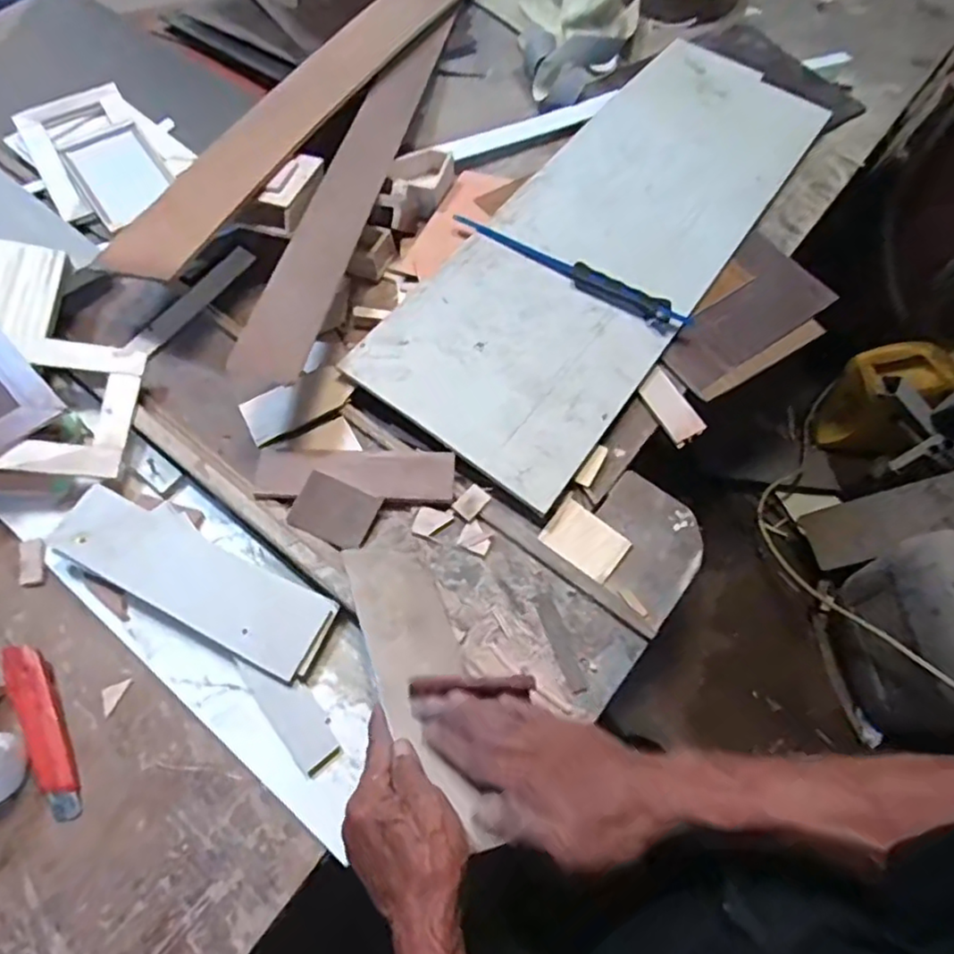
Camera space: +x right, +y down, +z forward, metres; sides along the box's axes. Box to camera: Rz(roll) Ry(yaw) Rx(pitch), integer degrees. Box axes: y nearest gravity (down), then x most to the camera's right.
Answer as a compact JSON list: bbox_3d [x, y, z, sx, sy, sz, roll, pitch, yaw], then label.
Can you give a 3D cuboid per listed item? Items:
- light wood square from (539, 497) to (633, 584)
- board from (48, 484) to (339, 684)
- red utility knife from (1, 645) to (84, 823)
[{"bbox_3d":[0.104,0.060,0.616,0.075,0.006,0.056,37,69,18],"label":"light wood square"},{"bbox_3d":[-0.253,0.088,0.570,0.256,0.009,0.074,26,62,9],"label":"board"},{"bbox_3d":[-0.357,0.207,0.529,0.029,0.017,0.149,-26,65,-12],"label":"red utility knife"}]

